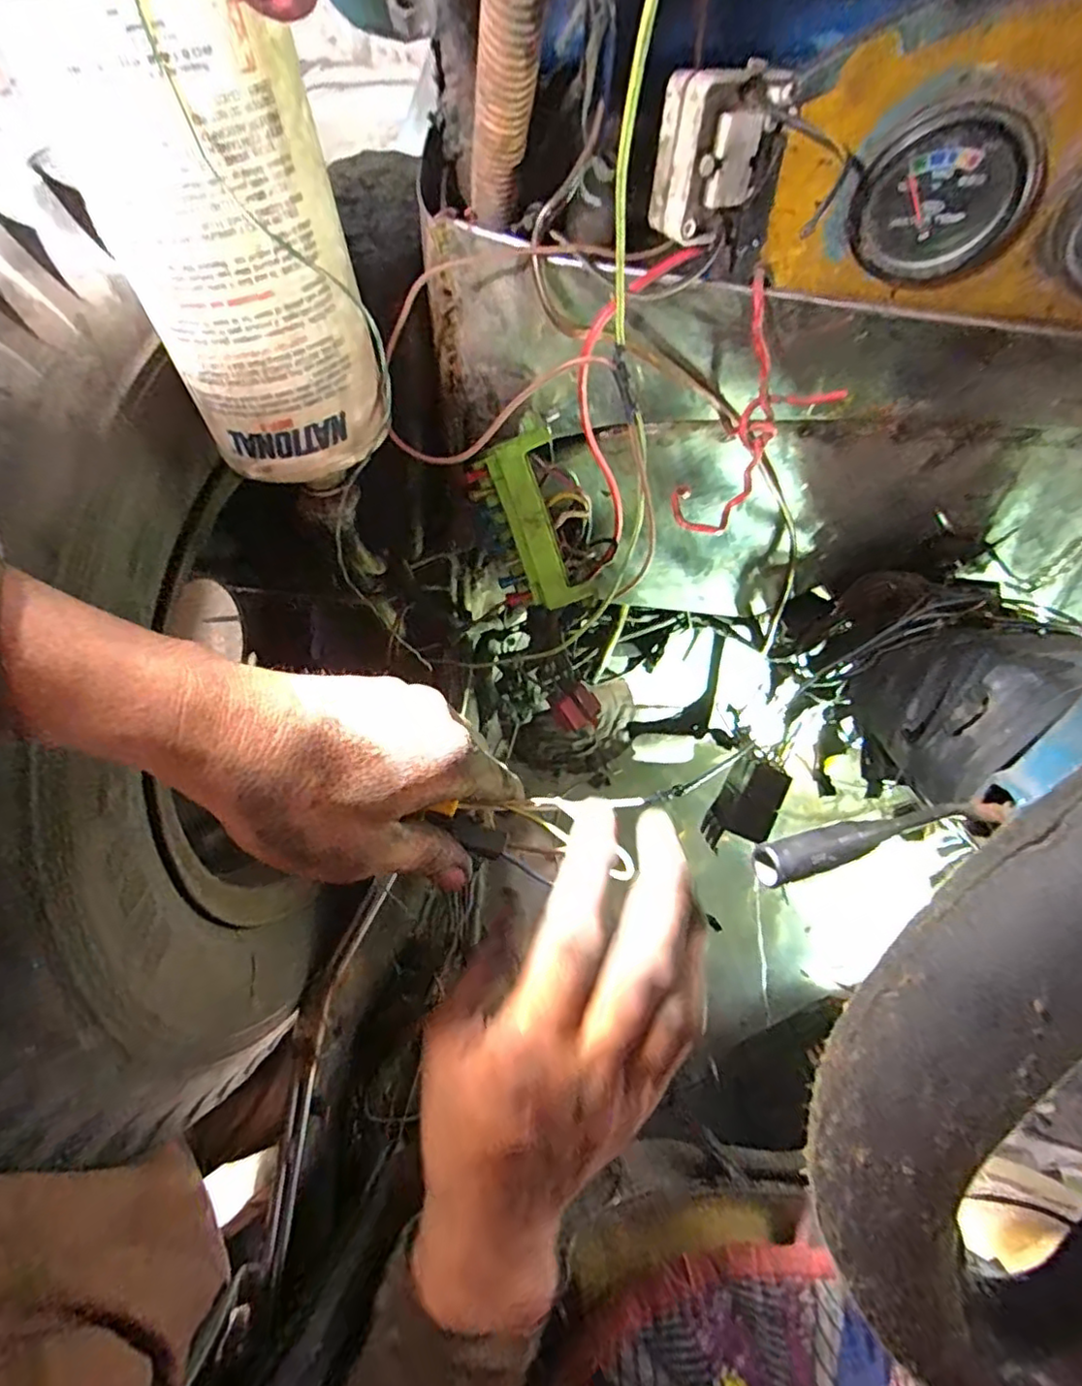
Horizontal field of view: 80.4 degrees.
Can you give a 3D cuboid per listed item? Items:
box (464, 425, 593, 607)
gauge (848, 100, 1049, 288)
[{"bbox_3d":[-0.007,-0.087,0.341,0.043,0.019,0.088,-25,109,-13],"label":"box"},{"bbox_3d":[0.143,-0.173,0.224,0.060,0.056,0.016,8,64,2],"label":"gauge"}]

